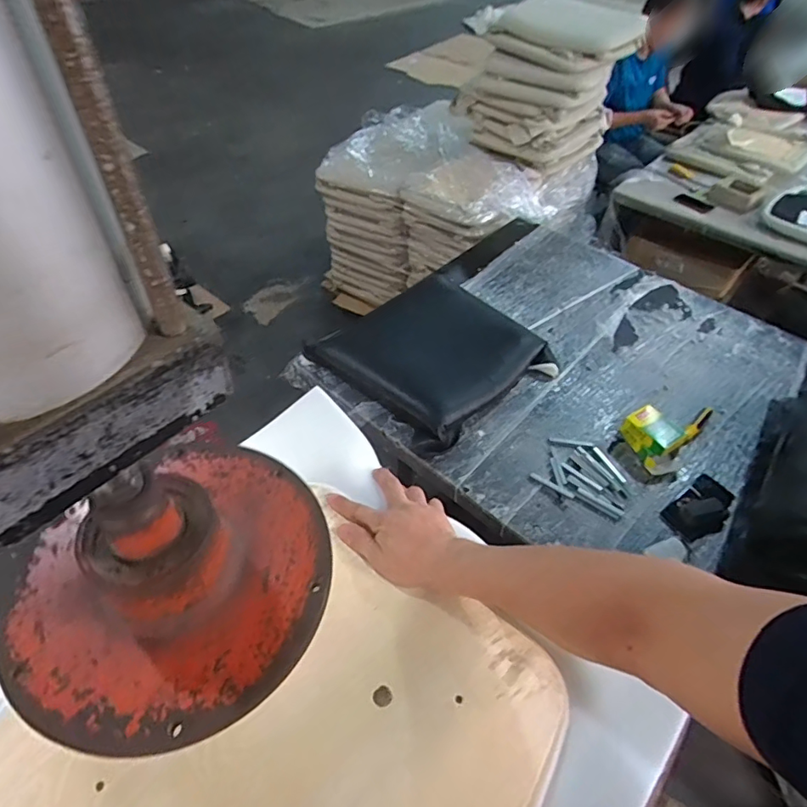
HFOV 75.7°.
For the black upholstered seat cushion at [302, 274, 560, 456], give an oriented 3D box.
[{"bbox_3d":[0.092,-0.146,1.366,0.497,0.067,0.485,-35,60,-29],"label":"black upholstered seat cushion"}]

